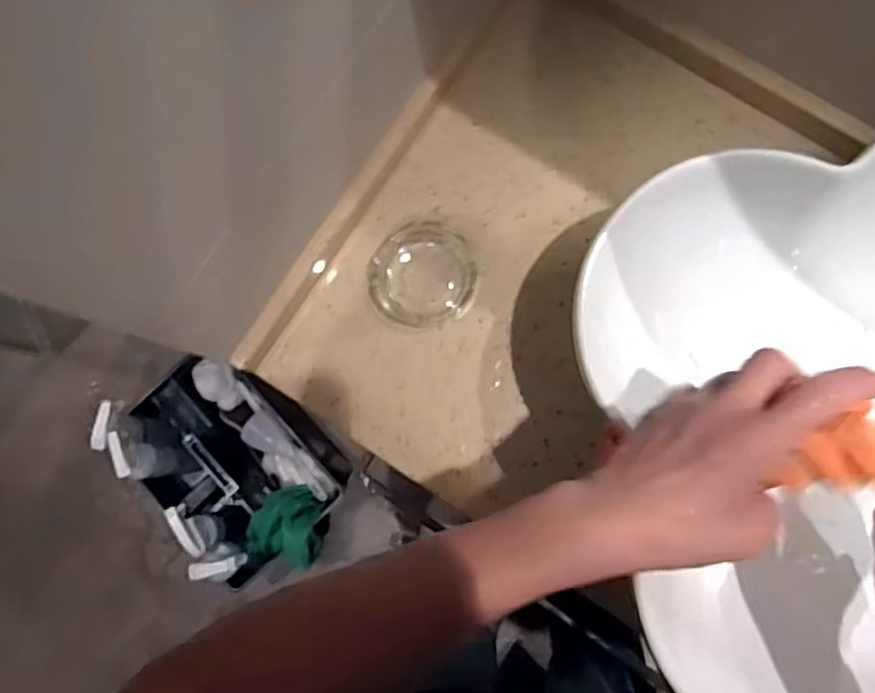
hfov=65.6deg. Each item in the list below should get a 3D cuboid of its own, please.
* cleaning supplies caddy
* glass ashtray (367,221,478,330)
[{"bbox_3d":[-0.386,0.225,1.232,0.417,0.226,0.256,40,86,6],"label":"cleaning supplies caddy"},{"bbox_3d":[-0.014,-0.072,0.683,0.110,0.030,0.104,7,83,3],"label":"glass ashtray"}]

